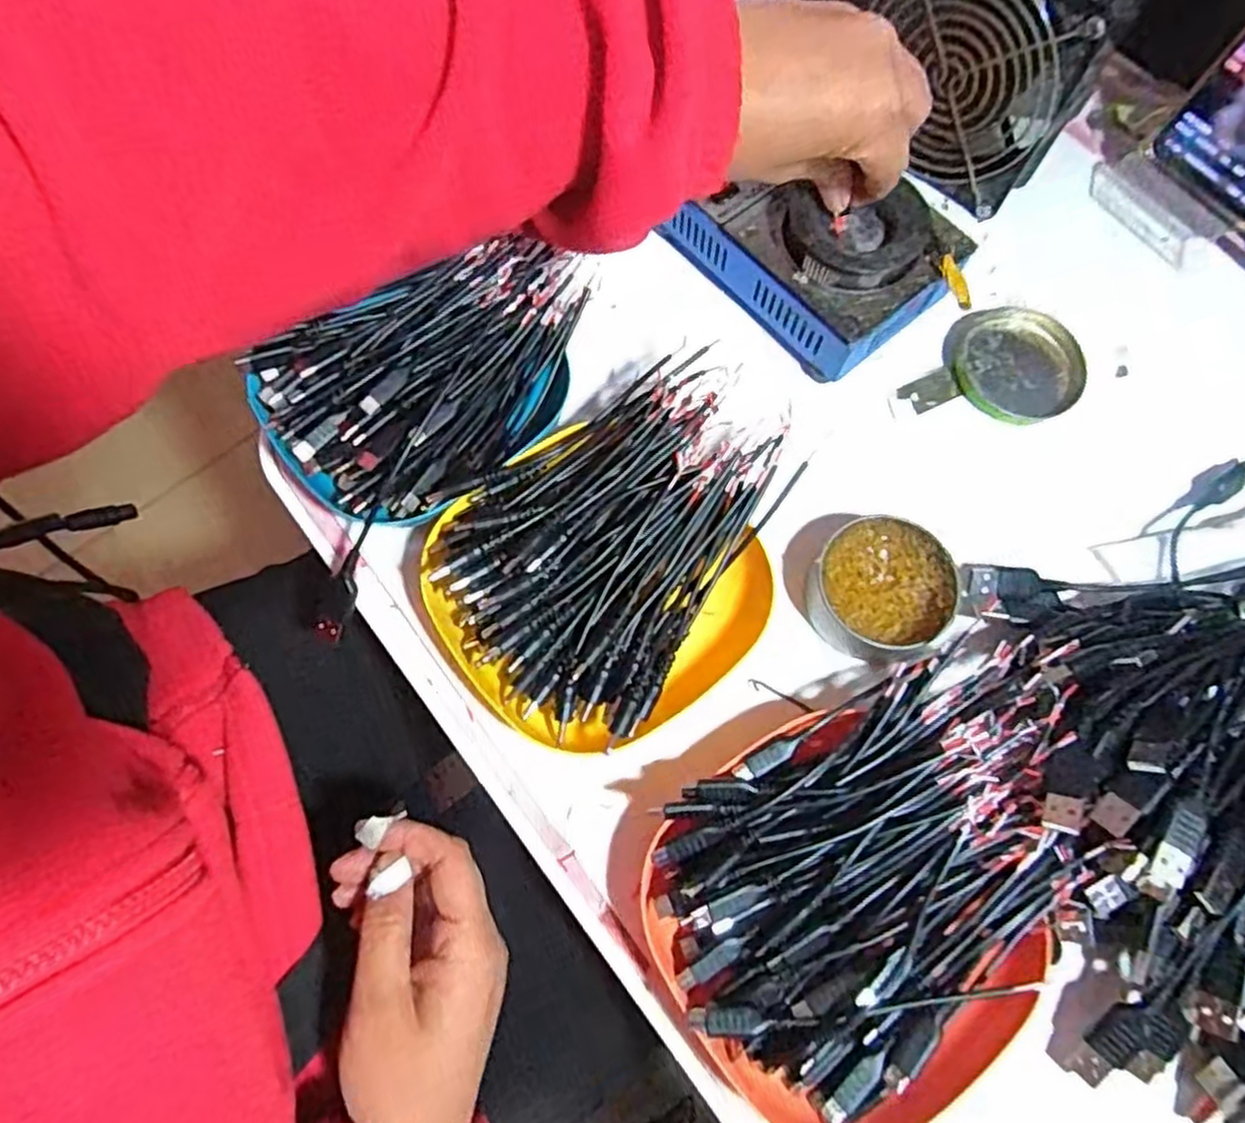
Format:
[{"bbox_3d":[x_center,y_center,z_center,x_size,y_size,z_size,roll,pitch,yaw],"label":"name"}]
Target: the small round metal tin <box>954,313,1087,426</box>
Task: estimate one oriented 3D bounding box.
[{"bbox_3d":[0.216,-0.105,0.404,0.066,0.010,0.060,-3,71,0],"label":"small round metal tin"}]

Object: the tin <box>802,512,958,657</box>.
[{"bbox_3d":[0.120,0.013,0.350,0.064,0.028,0.060,-12,71,-3],"label":"tin"}]

